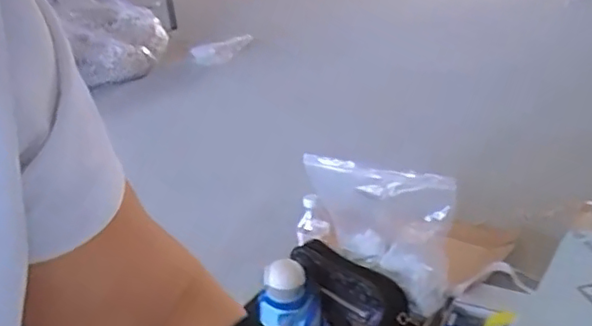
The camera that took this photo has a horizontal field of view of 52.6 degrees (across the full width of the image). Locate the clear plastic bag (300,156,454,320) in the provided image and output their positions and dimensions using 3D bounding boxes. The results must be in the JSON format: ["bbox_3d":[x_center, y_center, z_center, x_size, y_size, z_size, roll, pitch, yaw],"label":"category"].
[{"bbox_3d":[0.135,0.111,1.108,0.331,0.271,0.088,16,35,39],"label":"clear plastic bag"}]

